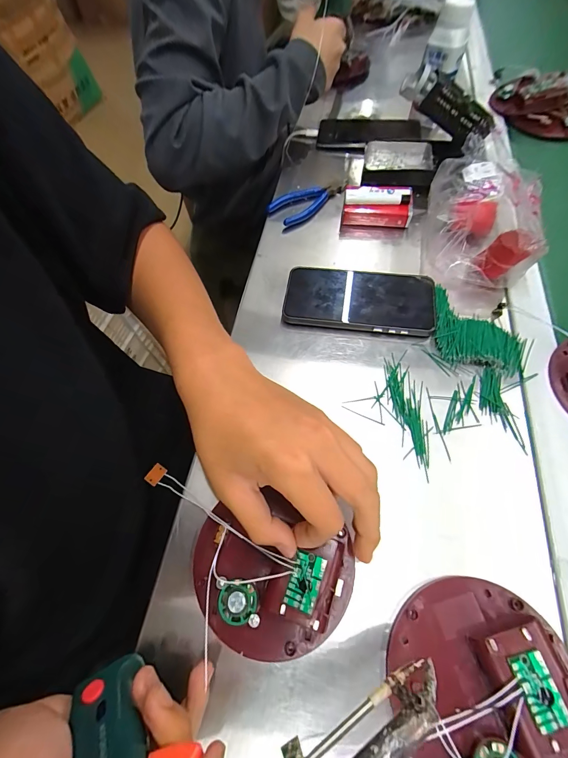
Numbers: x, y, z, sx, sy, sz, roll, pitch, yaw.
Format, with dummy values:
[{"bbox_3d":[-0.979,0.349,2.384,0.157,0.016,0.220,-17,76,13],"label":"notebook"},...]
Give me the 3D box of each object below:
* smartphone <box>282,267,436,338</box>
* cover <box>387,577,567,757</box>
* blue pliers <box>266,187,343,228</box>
[{"bbox_3d":[0.083,-0.088,0.367,0.160,0.015,0.077,8,63,7],"label":"smartphone"},{"bbox_3d":[0.130,0.191,0.209,0.106,0.026,0.105,2,62,4],"label":"cover"},{"bbox_3d":[0.032,-0.245,0.457,0.104,0.019,0.043,-29,65,-12],"label":"blue pliers"}]

